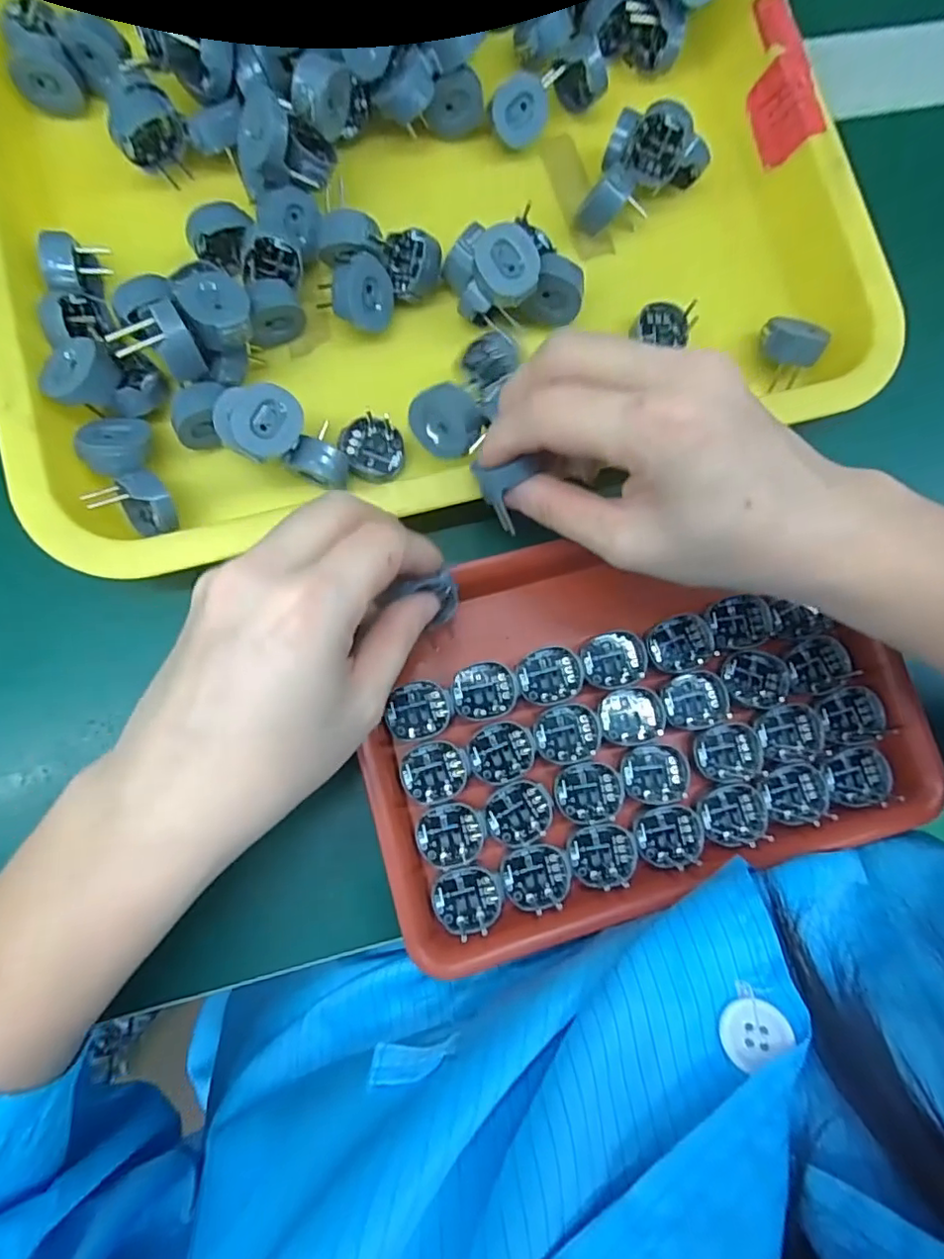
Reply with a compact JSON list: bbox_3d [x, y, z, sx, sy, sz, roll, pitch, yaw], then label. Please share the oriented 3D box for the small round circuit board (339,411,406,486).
[{"bbox_3d":[-0.044,-0.081,0.266,0.026,0.009,0.030,-21,83,-7],"label":"small round circuit board"}]

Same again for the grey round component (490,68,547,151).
[{"bbox_3d":[0.022,-0.249,0.284,0.028,0.025,0.011,-40,43,7],"label":"grey round component"}]

